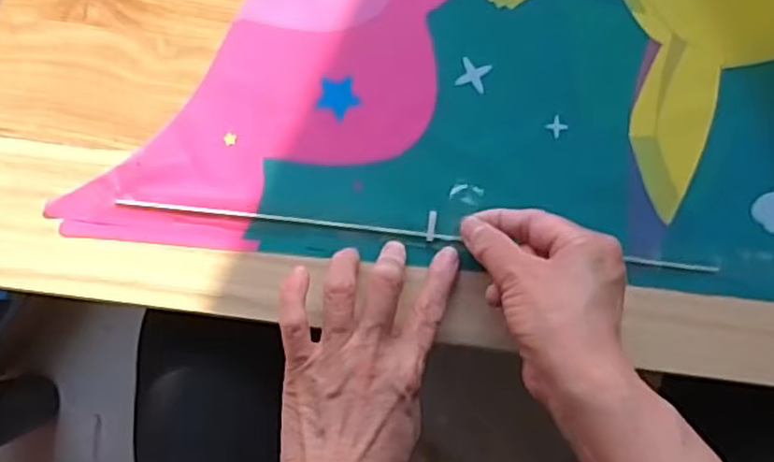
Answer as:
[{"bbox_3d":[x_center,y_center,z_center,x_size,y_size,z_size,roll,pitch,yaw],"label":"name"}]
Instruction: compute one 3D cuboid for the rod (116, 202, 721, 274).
[{"bbox_3d":[0.019,0.002,0.427,0.355,0.005,0.006,6,87,-1],"label":"rod"}]

